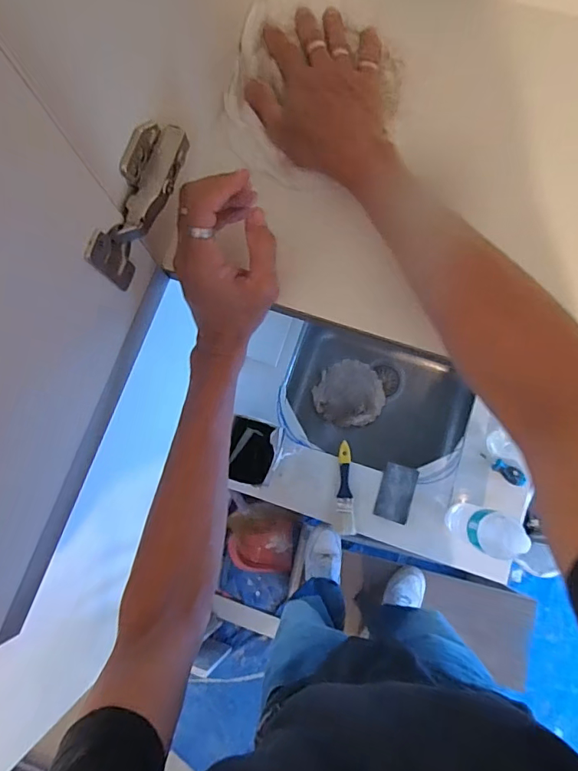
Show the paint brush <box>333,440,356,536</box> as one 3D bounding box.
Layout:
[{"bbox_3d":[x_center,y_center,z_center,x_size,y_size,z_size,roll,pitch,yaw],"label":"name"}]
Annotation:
[{"bbox_3d":[0.111,0.212,0.936,0.042,0.015,0.184,-3,80,1],"label":"paint brush"}]

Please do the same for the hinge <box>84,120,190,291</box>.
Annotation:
[{"bbox_3d":[-0.102,-0.128,0.317,0.029,0.052,0.118,19,81,5],"label":"hinge"}]

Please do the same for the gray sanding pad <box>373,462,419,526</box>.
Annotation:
[{"bbox_3d":[0.219,0.219,0.920,0.068,0.008,0.110,18,81,4],"label":"gray sanding pad"}]

